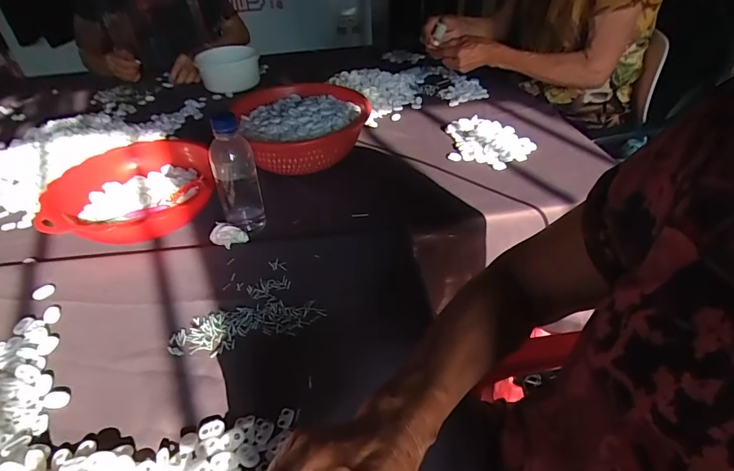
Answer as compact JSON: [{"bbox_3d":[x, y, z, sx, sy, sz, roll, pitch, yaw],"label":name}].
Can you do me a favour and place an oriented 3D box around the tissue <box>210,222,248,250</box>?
[{"bbox_3d":[-0.198,-0.002,0.597,0.051,0.017,0.033,26,46,30],"label":"tissue"}]

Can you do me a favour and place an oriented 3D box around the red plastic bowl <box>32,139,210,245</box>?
[{"bbox_3d":[-0.356,-0.063,0.652,0.223,0.065,0.245,-14,40,-15],"label":"red plastic bowl"}]

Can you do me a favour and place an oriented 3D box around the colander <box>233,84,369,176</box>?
[{"bbox_3d":[-0.114,-0.191,0.774,0.229,0.093,0.255,-10,39,-10],"label":"colander"}]

